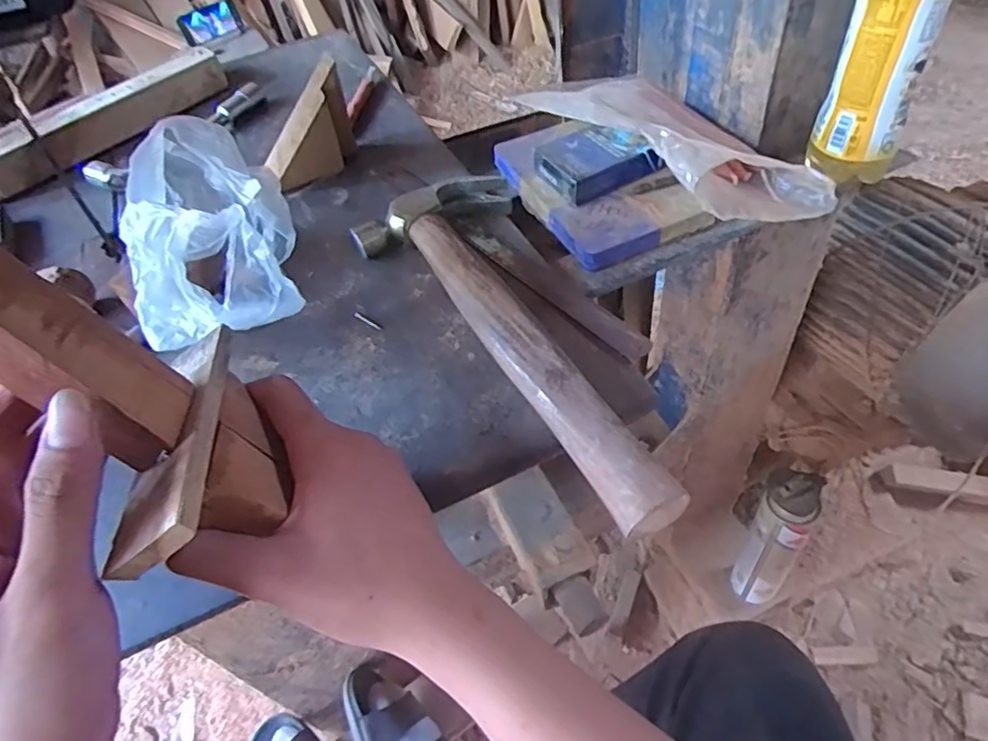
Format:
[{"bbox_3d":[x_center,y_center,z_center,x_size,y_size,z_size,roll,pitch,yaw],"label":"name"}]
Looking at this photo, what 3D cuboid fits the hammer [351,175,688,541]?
[{"bbox_3d":[0.030,-0.039,0.400,0.117,0.030,0.307,-29,54,-19],"label":"hammer"}]

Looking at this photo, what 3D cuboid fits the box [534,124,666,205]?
[{"bbox_3d":[0.080,-0.167,0.488,0.082,0.023,0.063,-27,51,-15],"label":"box"}]

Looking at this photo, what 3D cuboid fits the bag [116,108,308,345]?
[{"bbox_3d":[-0.193,-0.105,0.425,0.092,0.084,0.178,-12,49,-3],"label":"bag"}]

